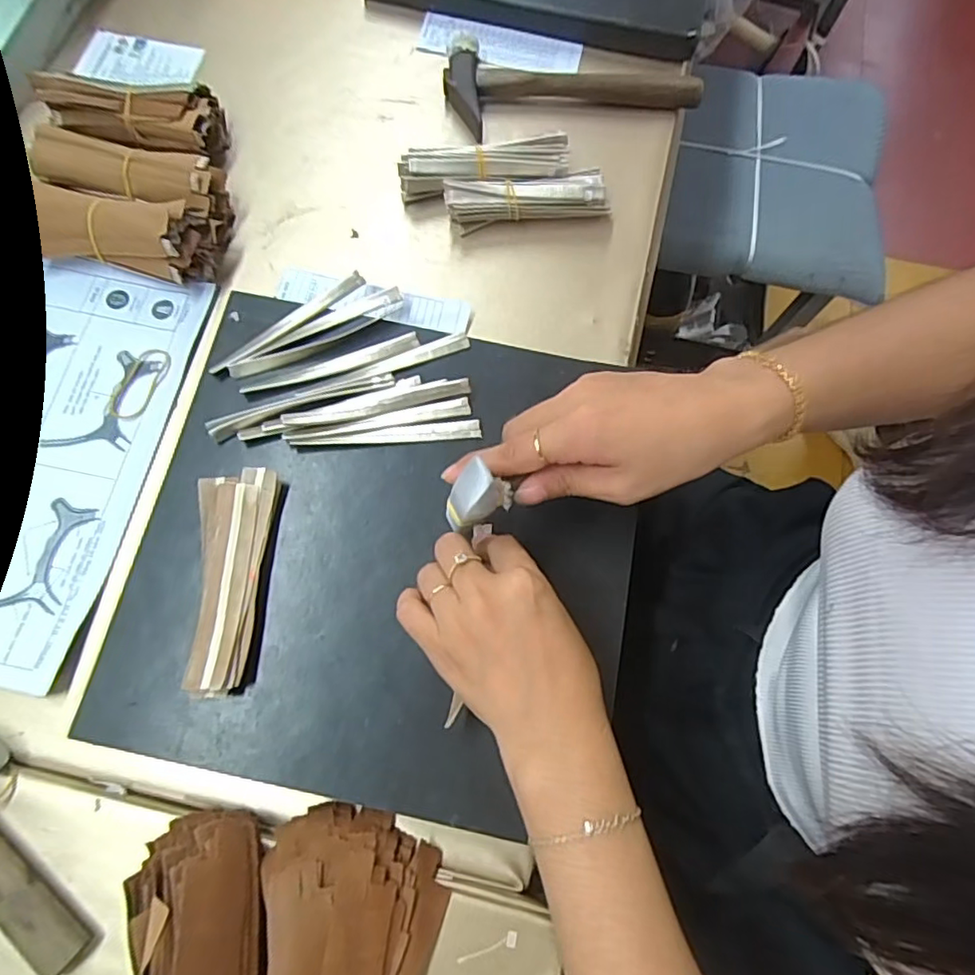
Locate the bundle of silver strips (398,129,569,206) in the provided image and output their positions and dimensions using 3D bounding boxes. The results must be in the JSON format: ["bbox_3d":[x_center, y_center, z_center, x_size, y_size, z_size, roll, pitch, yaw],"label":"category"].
[{"bbox_3d":[-0.003,-0.250,0.464,0.131,0.033,0.030,-10,74,-5],"label":"bundle of silver strips"}]

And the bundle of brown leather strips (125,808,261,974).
[{"bbox_3d":[-0.147,0.242,0.296,0.061,0.052,0.133,-9,74,-5],"label":"bundle of brown leather strips"}]

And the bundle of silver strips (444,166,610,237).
[{"bbox_3d":[0.029,-0.226,0.460,0.122,0.032,0.034,-7,73,-4],"label":"bundle of silver strips"}]

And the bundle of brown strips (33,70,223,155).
[{"bbox_3d":[-0.274,-0.279,0.456,0.134,0.043,0.057,2,73,-2],"label":"bundle of brown strips"}]

